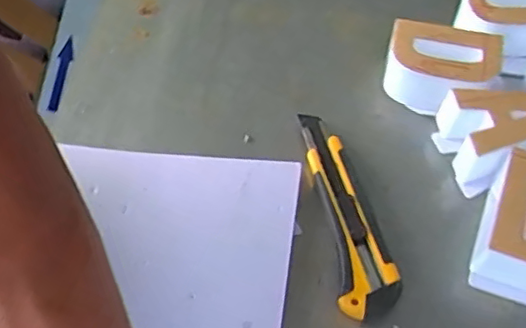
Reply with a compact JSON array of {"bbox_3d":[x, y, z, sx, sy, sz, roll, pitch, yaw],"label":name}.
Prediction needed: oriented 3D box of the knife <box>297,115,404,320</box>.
[{"bbox_3d":[0.057,0.031,0.435,0.039,0.018,0.159,-11,60,-7],"label":"knife"}]

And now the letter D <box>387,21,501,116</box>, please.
[{"bbox_3d":[0.140,-0.076,0.480,0.084,0.050,0.058,11,60,6],"label":"letter D"}]

